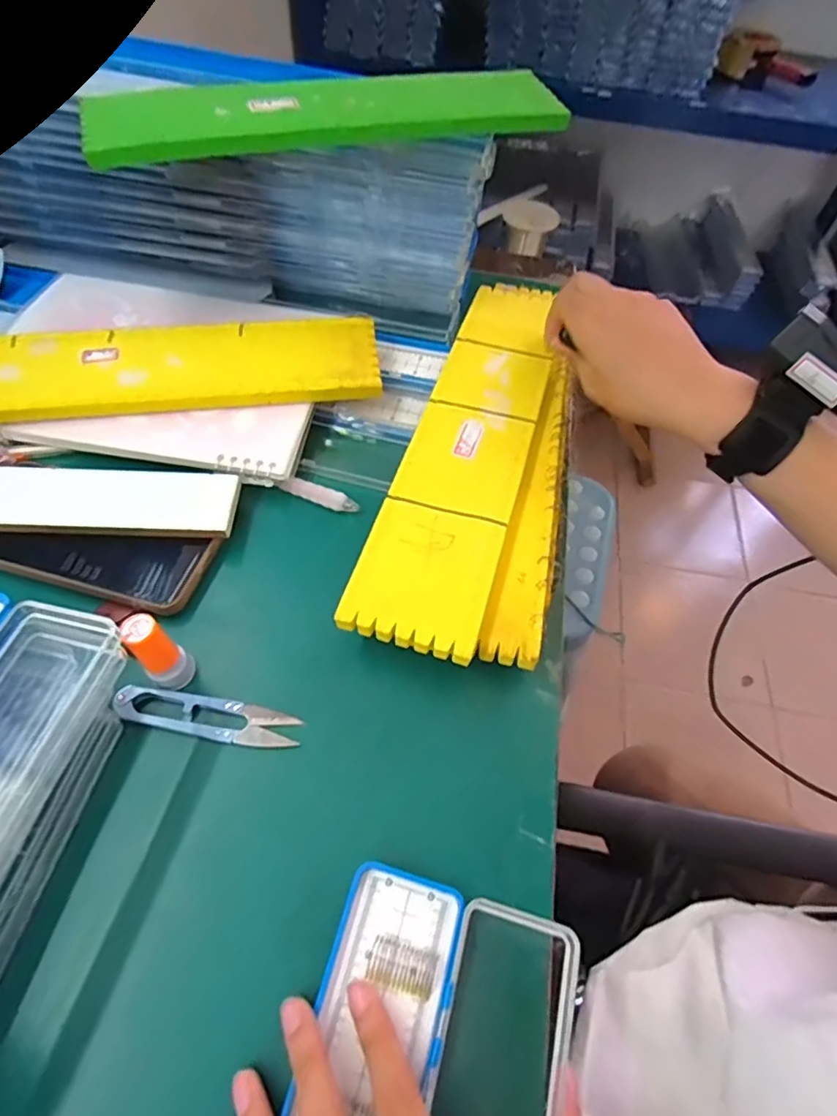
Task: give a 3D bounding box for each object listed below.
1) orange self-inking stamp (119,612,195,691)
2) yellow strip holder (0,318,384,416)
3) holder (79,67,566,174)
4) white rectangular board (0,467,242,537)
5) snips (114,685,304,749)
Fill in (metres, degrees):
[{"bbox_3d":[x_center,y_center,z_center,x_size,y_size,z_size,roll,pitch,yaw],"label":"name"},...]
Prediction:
[{"bbox_3d":[-0.142,0.050,0.300,0.022,0.058,0.027,-38,66,-24],"label":"orange self-inking stamp"},{"bbox_3d":[-0.202,-0.143,0.412,0.340,0.014,0.082,-5,57,-6],"label":"yellow strip holder"},{"bbox_3d":[-0.058,-0.323,0.401,0.335,0.019,0.082,-15,59,-13],"label":"holder"},{"bbox_3d":[-0.208,-0.038,0.364,0.170,0.008,0.053,1,57,-3],"label":"white rectangular board"},{"bbox_3d":[-0.117,0.088,0.306,0.101,0.007,0.022,8,57,2],"label":"snips"}]

